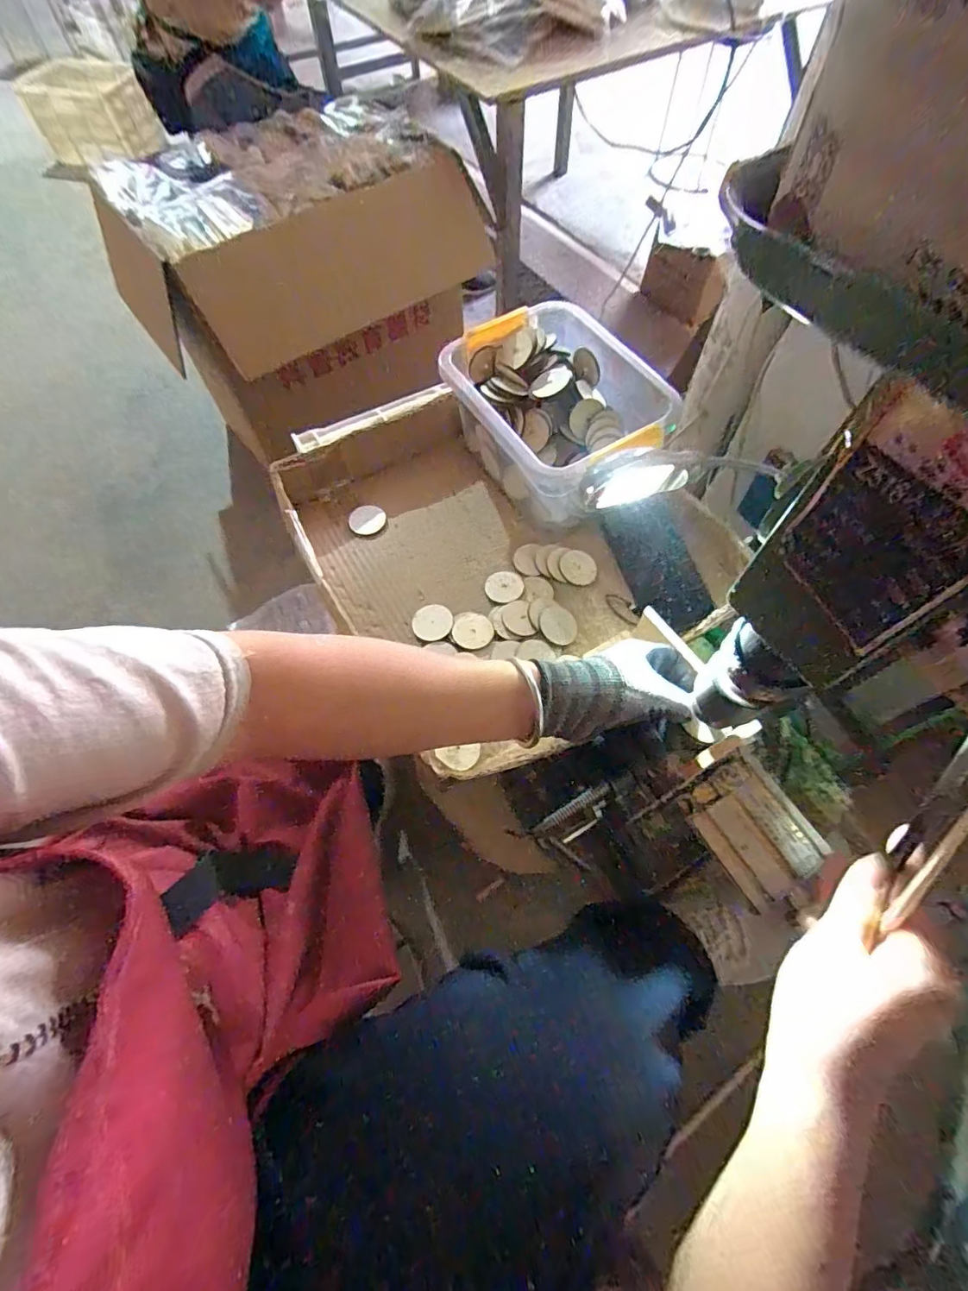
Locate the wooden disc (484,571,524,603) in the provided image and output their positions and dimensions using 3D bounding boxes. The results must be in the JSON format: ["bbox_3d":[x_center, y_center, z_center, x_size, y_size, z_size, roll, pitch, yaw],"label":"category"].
[{"bbox_3d":[0.023,-0.066,0.576,0.040,0.004,0.043,-1,63,1],"label":"wooden disc"}]

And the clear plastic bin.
[{"bbox_3d":[0.081,-0.262,0.604,0.194,0.119,0.231,-24,65,-10],"label":"clear plastic bin"}]

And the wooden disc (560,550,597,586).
[{"bbox_3d":[0.106,-0.088,0.583,0.038,0.007,0.042,-11,64,-4],"label":"wooden disc"}]

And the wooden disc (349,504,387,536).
[{"bbox_3d":[-0.139,-0.150,0.619,0.042,0.007,0.039,-1,63,1],"label":"wooden disc"}]

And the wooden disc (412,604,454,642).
[{"bbox_3d":[-0.055,-0.025,0.557,0.043,0.008,0.043,-1,63,1],"label":"wooden disc"}]

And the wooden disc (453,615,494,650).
[{"bbox_3d":[-0.012,-0.014,0.543,0.039,0.007,0.041,-1,63,1],"label":"wooden disc"}]

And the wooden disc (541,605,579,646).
[{"bbox_3d":[0.079,-0.021,0.548,0.042,0.004,0.041,7,71,-21],"label":"wooden disc"}]

